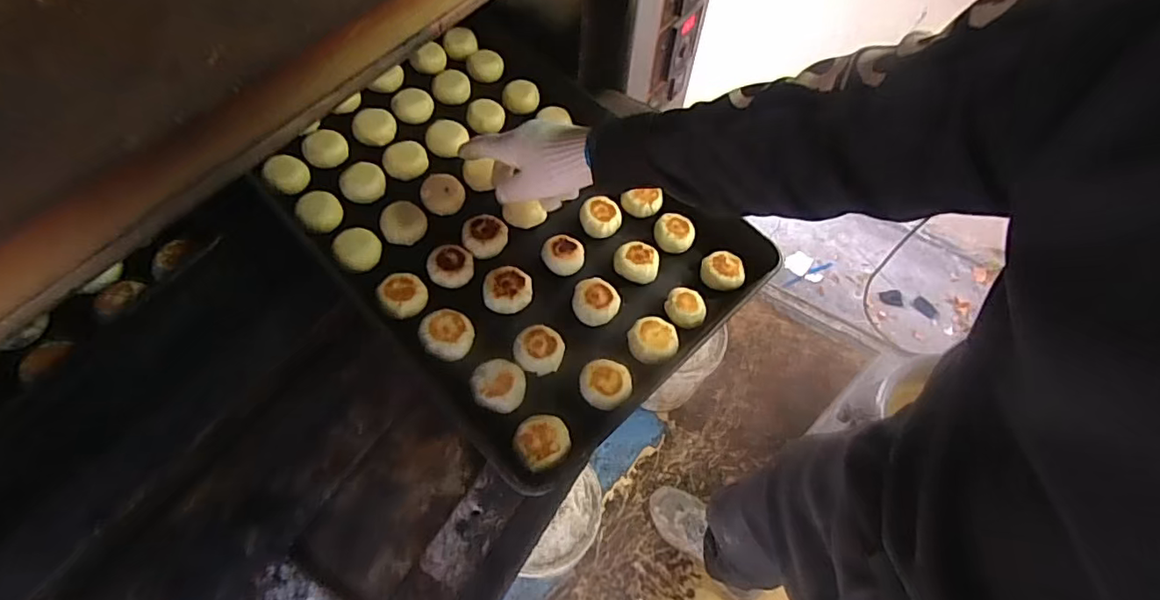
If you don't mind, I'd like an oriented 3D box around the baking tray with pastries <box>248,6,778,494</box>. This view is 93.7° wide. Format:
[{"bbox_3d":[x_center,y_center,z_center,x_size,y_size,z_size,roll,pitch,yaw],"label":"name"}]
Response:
[{"bbox_3d":[-0.090,-0.113,0.647,0.403,0.063,0.555,-38,69,-23],"label":"baking tray with pastries"}]

